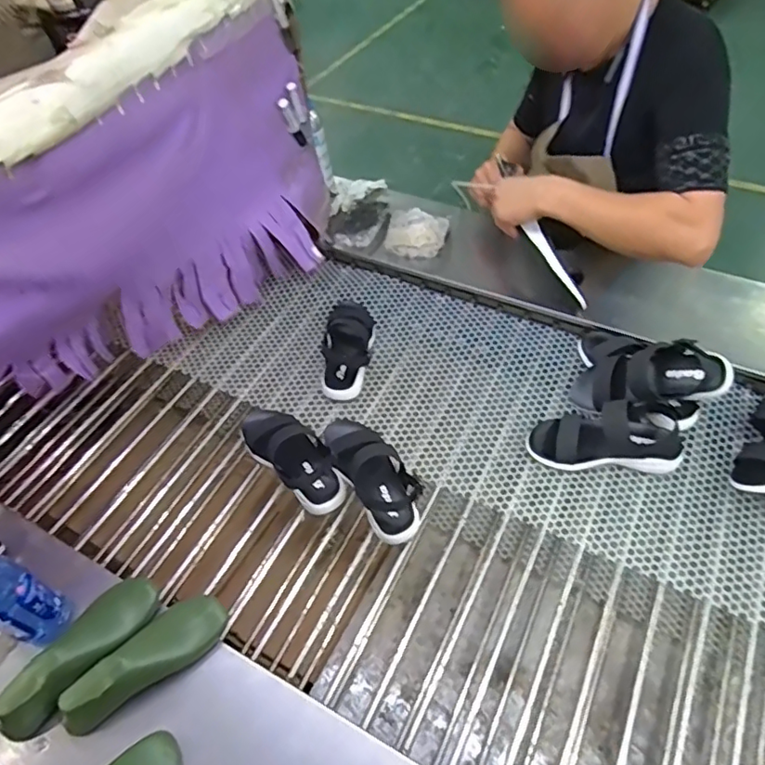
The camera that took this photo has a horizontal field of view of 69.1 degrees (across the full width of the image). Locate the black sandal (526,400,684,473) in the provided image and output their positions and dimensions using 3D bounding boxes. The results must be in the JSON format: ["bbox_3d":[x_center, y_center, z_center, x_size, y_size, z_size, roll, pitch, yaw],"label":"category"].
[{"bbox_3d":[0.352,0.088,0.884,0.221,0.075,0.084,-2,51,5],"label":"black sandal"}]

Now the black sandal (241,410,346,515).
[{"bbox_3d":[-0.152,0.111,0.893,0.087,0.093,0.224,-36,56,-21],"label":"black sandal"}]

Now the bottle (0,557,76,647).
[{"bbox_3d":[-0.462,0.258,0.675,0.058,0.212,0.066,15,55,17],"label":"bottle"}]

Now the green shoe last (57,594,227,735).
[{"bbox_3d":[-0.301,0.346,0.695,0.211,0.061,0.079,-38,57,-22],"label":"green shoe last"}]

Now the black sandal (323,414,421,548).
[{"bbox_3d":[-0.022,0.133,0.875,0.092,0.085,0.246,-29,54,-16],"label":"black sandal"}]

